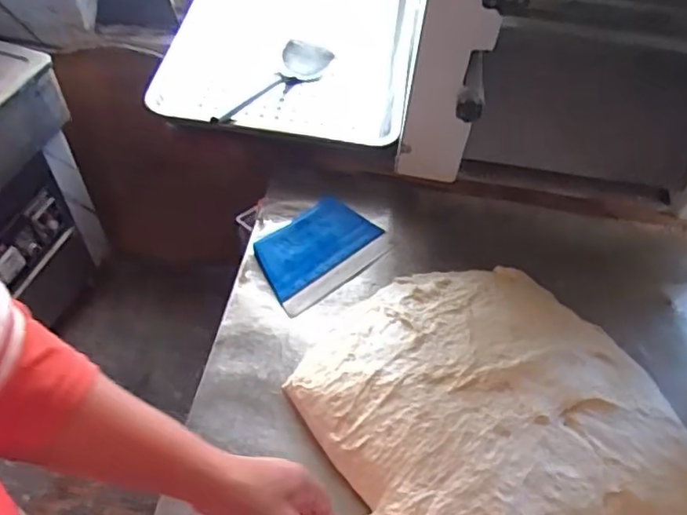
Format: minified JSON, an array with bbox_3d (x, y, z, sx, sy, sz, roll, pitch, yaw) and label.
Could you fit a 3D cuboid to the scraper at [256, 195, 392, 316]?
[{"bbox_3d":[-0.037,-0.010,0.859,0.180,0.024,0.124,-37,62,-27],"label":"scraper"}]

